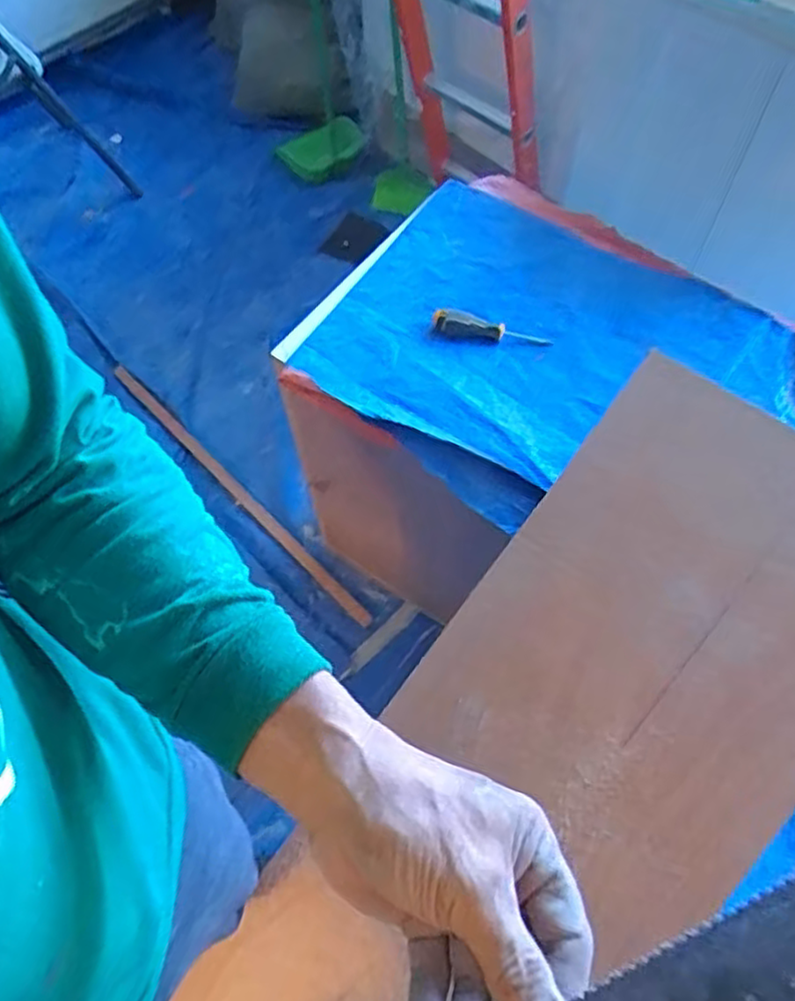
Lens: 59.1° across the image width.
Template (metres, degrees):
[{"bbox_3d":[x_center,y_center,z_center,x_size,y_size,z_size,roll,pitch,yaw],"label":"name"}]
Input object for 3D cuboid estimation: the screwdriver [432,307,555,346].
[{"bbox_3d":[0.124,-0.231,0.950,0.160,0.030,0.033,17,63,11],"label":"screwdriver"}]

